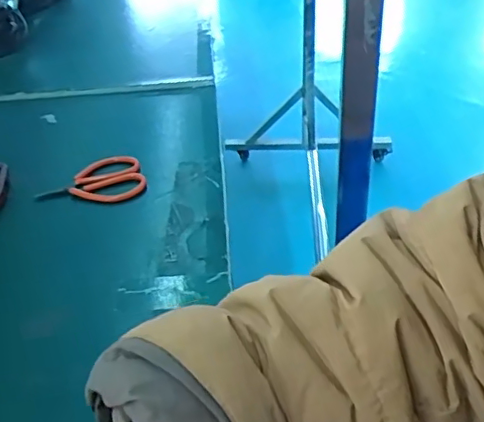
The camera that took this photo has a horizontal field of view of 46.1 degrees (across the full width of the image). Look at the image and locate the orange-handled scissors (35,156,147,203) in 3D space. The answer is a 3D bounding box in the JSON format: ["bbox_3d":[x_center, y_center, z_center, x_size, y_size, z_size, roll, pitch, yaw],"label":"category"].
[{"bbox_3d":[-0.169,-0.032,0.636,0.115,0.008,0.079,-15,39,-15],"label":"orange-handled scissors"}]

